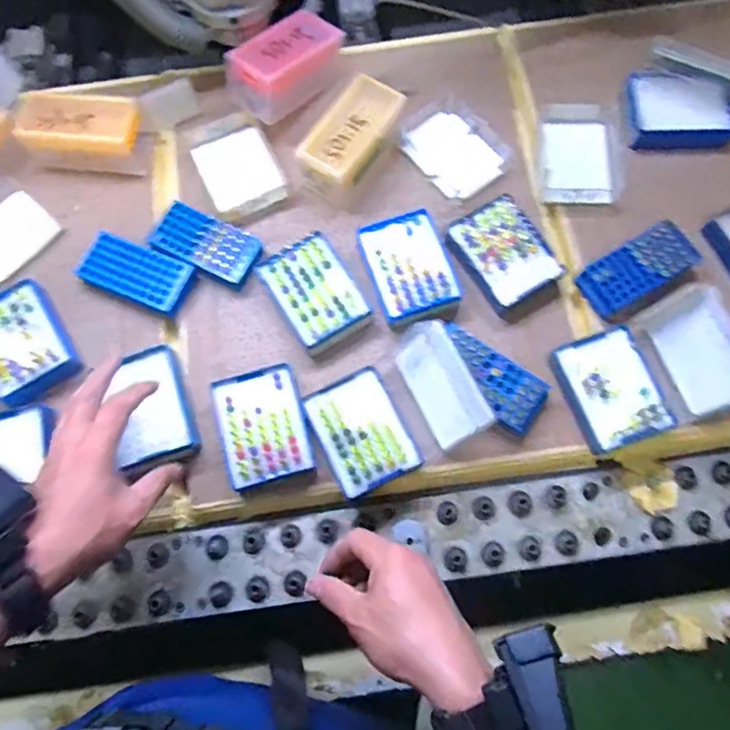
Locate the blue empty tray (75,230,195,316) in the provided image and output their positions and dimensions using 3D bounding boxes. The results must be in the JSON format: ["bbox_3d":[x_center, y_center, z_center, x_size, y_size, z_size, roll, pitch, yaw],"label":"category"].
[{"bbox_3d":[-0.235,-0.093,0.598,0.110,0.026,0.056,22,75,7],"label":"blue empty tray"}]

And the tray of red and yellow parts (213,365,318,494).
[{"bbox_3d":[-0.095,0.059,0.545,0.076,0.048,0.106,-16,74,-4],"label":"tray of red and yellow parts"}]

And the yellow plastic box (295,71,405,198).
[{"bbox_3d":[-0.014,-0.239,0.618,0.064,0.053,0.125,34,77,10],"label":"yellow plastic box"}]

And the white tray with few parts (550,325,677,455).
[{"bbox_3d":[0.230,0.024,0.548,0.079,0.039,0.104,-20,74,-5],"label":"white tray with few parts"}]

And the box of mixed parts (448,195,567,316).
[{"bbox_3d":[0.141,-0.110,0.586,0.080,0.035,0.104,-36,76,-9],"label":"box of mixed parts"}]

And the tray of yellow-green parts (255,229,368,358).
[{"bbox_3d":[-0.051,-0.072,0.585,0.076,0.034,0.106,-31,75,-8],"label":"tray of yellow-green parts"}]

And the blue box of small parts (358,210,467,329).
[{"bbox_3d":[0.044,-0.097,0.590,0.081,0.029,0.107,-19,74,-4],"label":"blue box of small parts"}]

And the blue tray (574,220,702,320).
[{"bbox_3d":[0.275,-0.096,0.582,0.114,0.027,0.053,-30,75,-7],"label":"blue tray"}]

